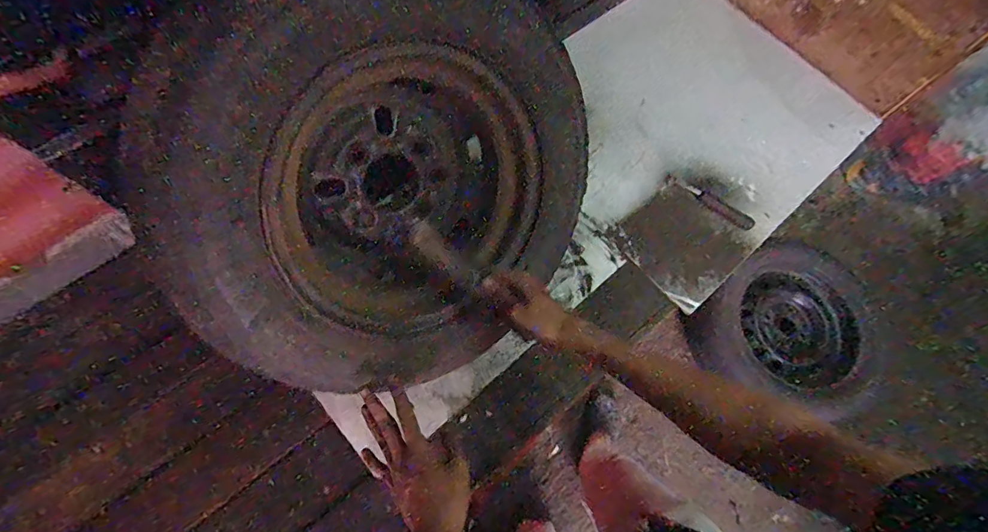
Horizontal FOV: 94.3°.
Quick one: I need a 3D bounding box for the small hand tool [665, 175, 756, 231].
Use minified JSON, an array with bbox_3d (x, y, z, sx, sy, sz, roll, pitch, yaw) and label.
[{"bbox_3d":[0.386,-0.117,0.818,0.168,0.019,0.024,32,70,10],"label":"small hand tool"}]

